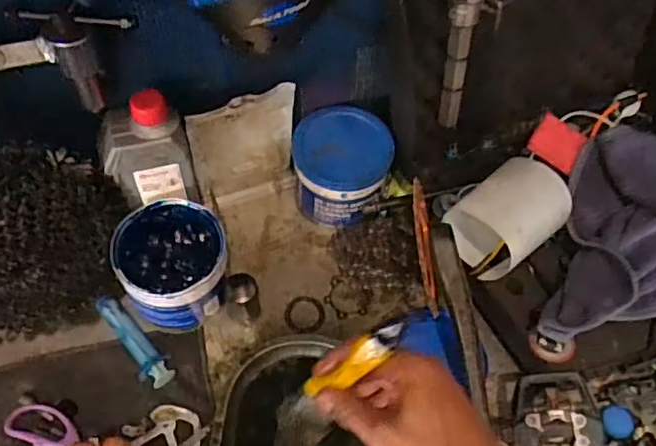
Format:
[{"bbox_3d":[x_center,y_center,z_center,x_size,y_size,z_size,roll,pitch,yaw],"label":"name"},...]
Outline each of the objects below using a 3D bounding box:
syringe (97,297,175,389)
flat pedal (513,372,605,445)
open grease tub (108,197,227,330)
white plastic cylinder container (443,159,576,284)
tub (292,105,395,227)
[{"bbox_3d":[-0.188,0.113,0.580,0.027,0.018,0.108,-36,65,-22],"label":"syringe"},{"bbox_3d":[0.199,0.178,0.518,0.068,0.025,0.091,-6,89,18],"label":"flat pedal"},{"bbox_3d":[-0.151,0.044,0.588,0.095,0.093,0.101,1,57,-1],"label":"open grease tub"},{"bbox_3d":[0.178,-0.009,0.584,0.111,0.069,0.087,-36,65,-22],"label":"white plastic cylinder container"},{"bbox_3d":[0.015,-0.056,0.655,0.101,0.098,0.100,4,57,1],"label":"tub"}]

